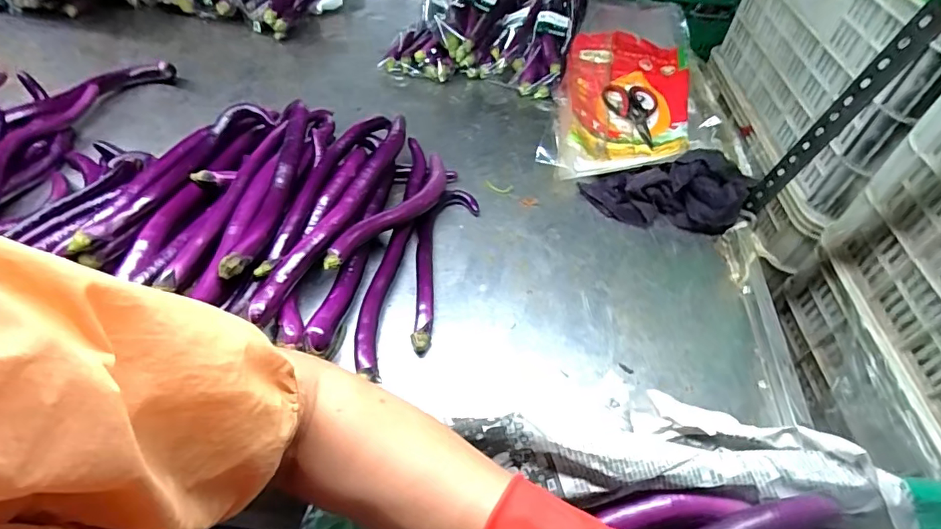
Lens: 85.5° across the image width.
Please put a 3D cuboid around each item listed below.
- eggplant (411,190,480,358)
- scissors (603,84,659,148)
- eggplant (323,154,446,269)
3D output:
[{"bbox_3d":[-0.047,-0.012,0.648,0.064,0.040,0.266,14,51,7],"label":"eggplant"},{"bbox_3d":[0.274,-0.254,0.867,0.091,0.015,0.183,9,50,3],"label":"scissors"},{"bbox_3d":[-0.094,-0.068,0.650,0.047,0.032,0.237,27,53,17],"label":"eggplant"}]

